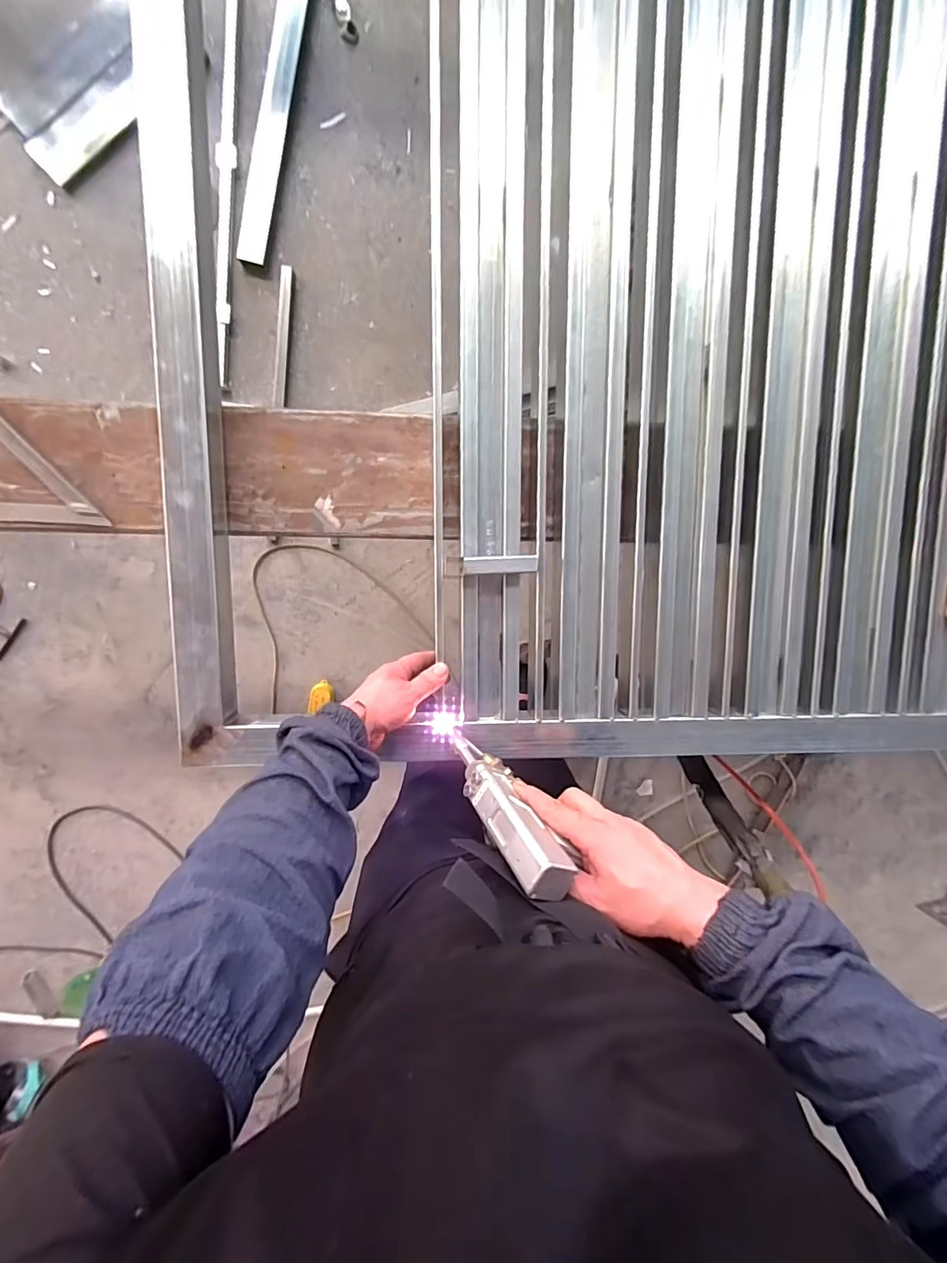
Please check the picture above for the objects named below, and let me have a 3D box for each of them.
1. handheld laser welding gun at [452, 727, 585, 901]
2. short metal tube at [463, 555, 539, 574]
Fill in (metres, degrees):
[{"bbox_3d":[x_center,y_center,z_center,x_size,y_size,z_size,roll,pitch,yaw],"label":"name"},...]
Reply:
[{"bbox_3d":[0.027,0.163,0.488,0.041,0.224,0.065,-47,117,1],"label":"handheld laser welding gun"},{"bbox_3d":[0.031,-0.078,0.577,0.084,0.022,0.020,-2,97,-5],"label":"short metal tube"}]

